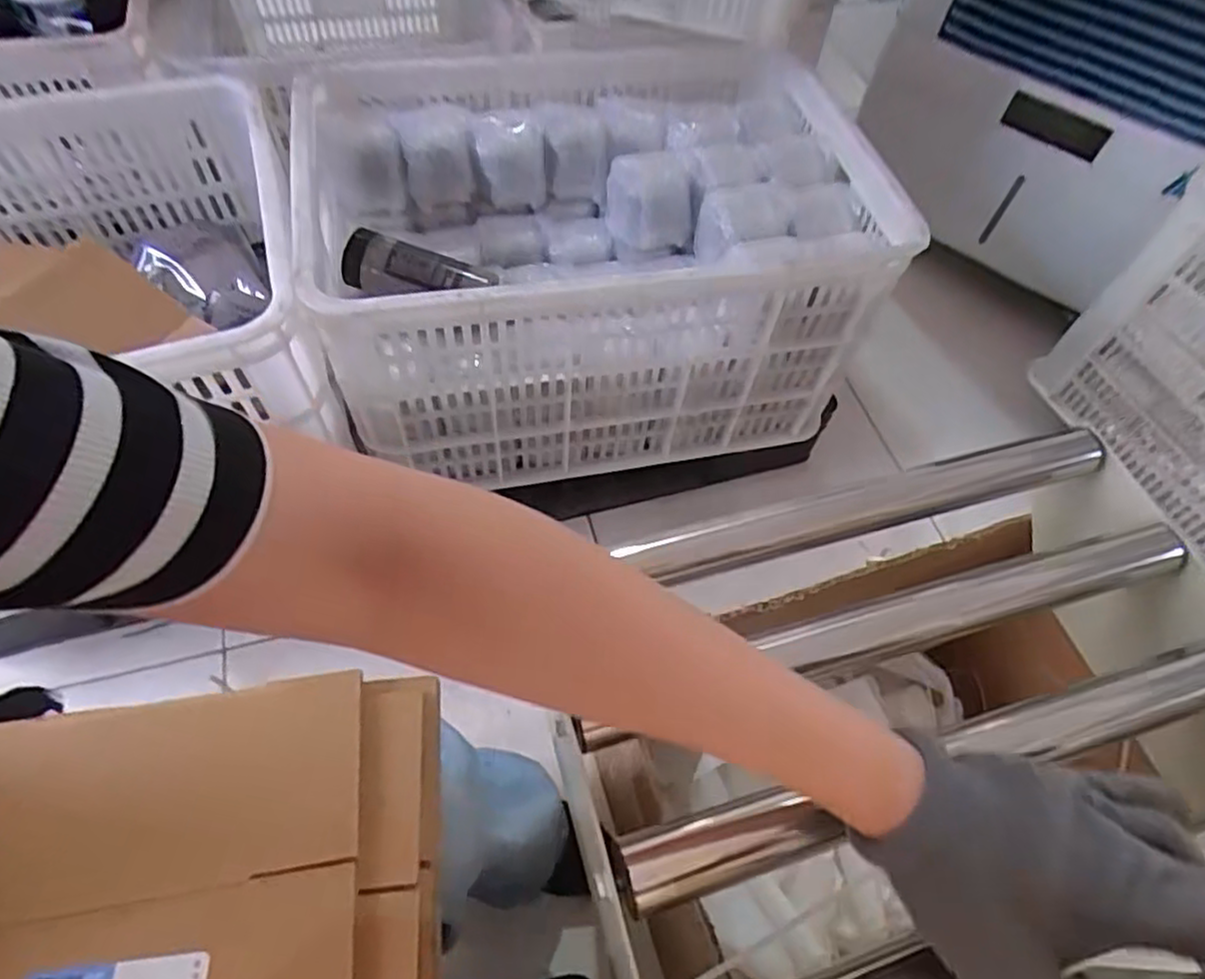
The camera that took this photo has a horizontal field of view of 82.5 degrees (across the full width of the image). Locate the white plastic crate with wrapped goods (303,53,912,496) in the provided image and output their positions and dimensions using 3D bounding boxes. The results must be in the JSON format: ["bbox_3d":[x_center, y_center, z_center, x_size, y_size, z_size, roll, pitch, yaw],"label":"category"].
[{"bbox_3d":[-0.014,-0.279,0.856,0.605,0.304,0.402,-9,60,-10],"label":"white plastic crate with wrapped goods"}]

